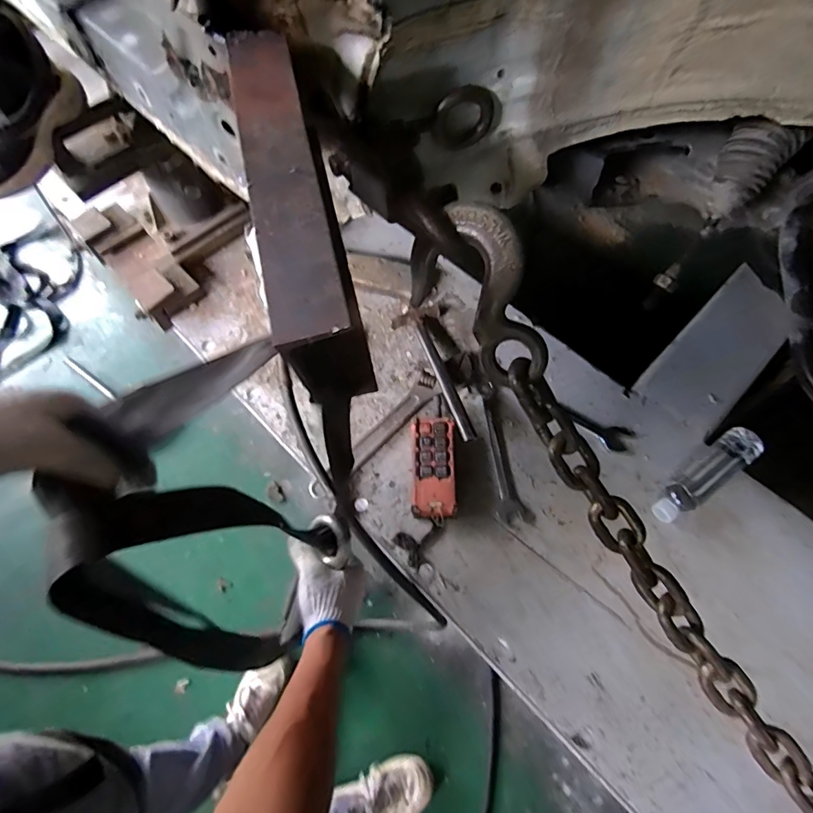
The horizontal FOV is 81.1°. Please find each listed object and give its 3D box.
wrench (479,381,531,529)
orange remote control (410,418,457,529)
[{"bbox_3d":[0.159,0.070,0.791,0.042,0.008,0.246,-5,64,0],"label":"wrench"},{"bbox_3d":[0.043,0.100,0.761,0.066,0.037,0.160,-1,64,2],"label":"orange remote control"}]

